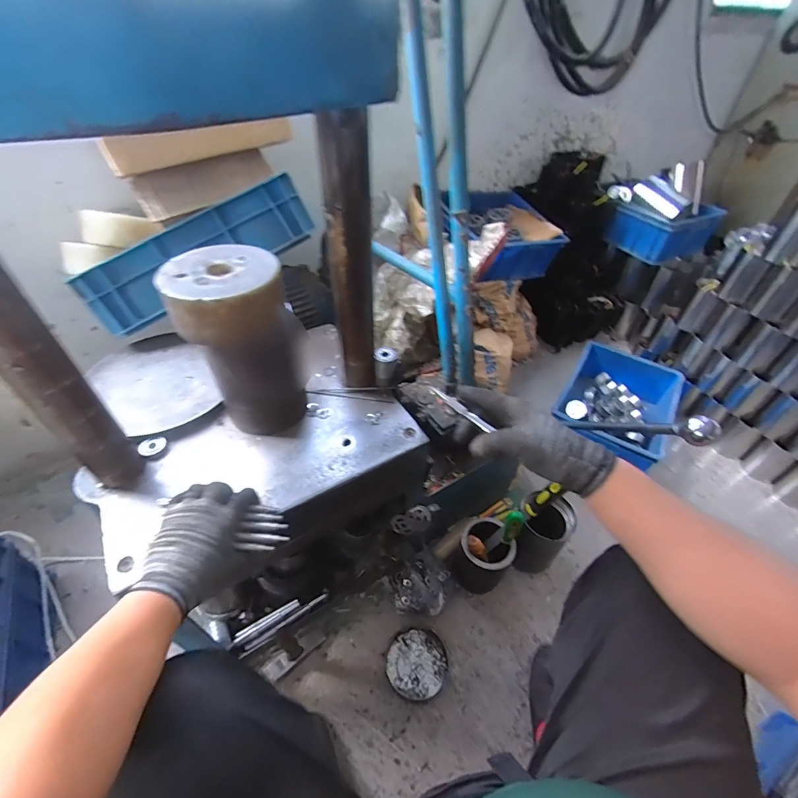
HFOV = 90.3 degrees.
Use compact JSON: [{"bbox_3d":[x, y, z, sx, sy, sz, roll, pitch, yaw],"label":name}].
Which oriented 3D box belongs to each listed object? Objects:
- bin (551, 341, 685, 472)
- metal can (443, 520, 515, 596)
[{"bbox_3d":[0.662,0.021,1.222,0.317,0.124,0.421,30,52,25],"label":"bin"},{"bbox_3d":[0.180,0.343,0.866,0.106,0.159,0.105,1,45,-1],"label":"metal can"}]

